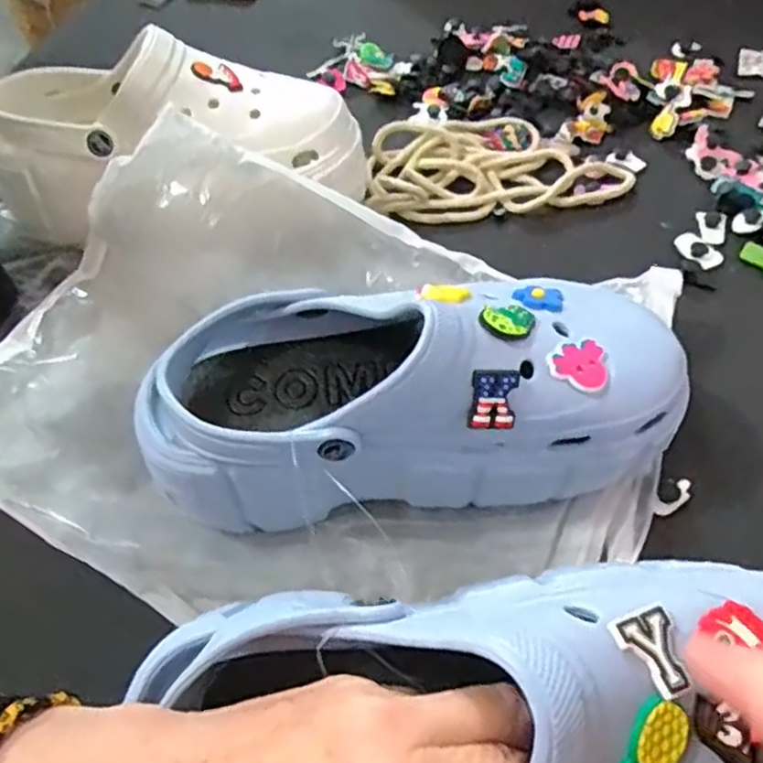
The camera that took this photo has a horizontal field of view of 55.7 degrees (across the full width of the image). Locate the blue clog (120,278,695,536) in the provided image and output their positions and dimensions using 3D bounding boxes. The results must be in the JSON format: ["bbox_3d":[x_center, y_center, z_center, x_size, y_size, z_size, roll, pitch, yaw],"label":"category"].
[{"bbox_3d":[0.012,-0.002,0.341,0.241,0.102,0.091,-7,53,-1],"label":"blue clog"}]

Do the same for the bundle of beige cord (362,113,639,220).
[{"bbox_3d":[0.079,-0.161,0.528,0.179,0.020,0.098,-8,53,-2],"label":"bundle of beige cord"}]

